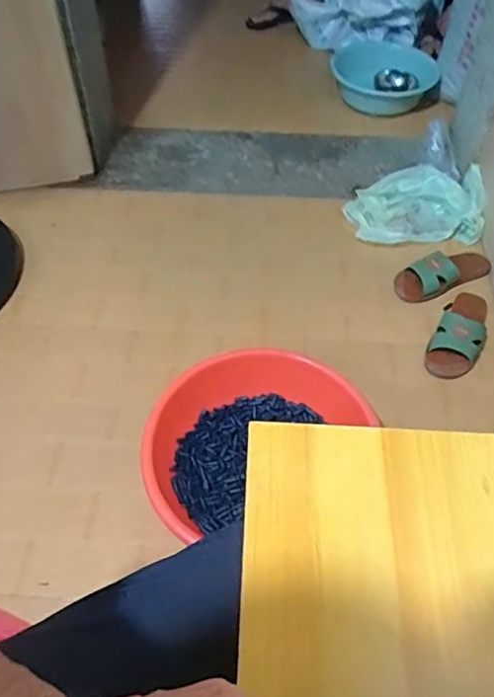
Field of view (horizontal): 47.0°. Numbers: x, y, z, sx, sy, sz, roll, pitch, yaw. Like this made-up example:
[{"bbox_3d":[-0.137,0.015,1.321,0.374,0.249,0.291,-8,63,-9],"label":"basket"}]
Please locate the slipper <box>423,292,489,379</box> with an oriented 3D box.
[{"bbox_3d":[0.419,-0.040,1.099,0.092,0.053,0.221,24,56,17],"label":"slipper"}]

